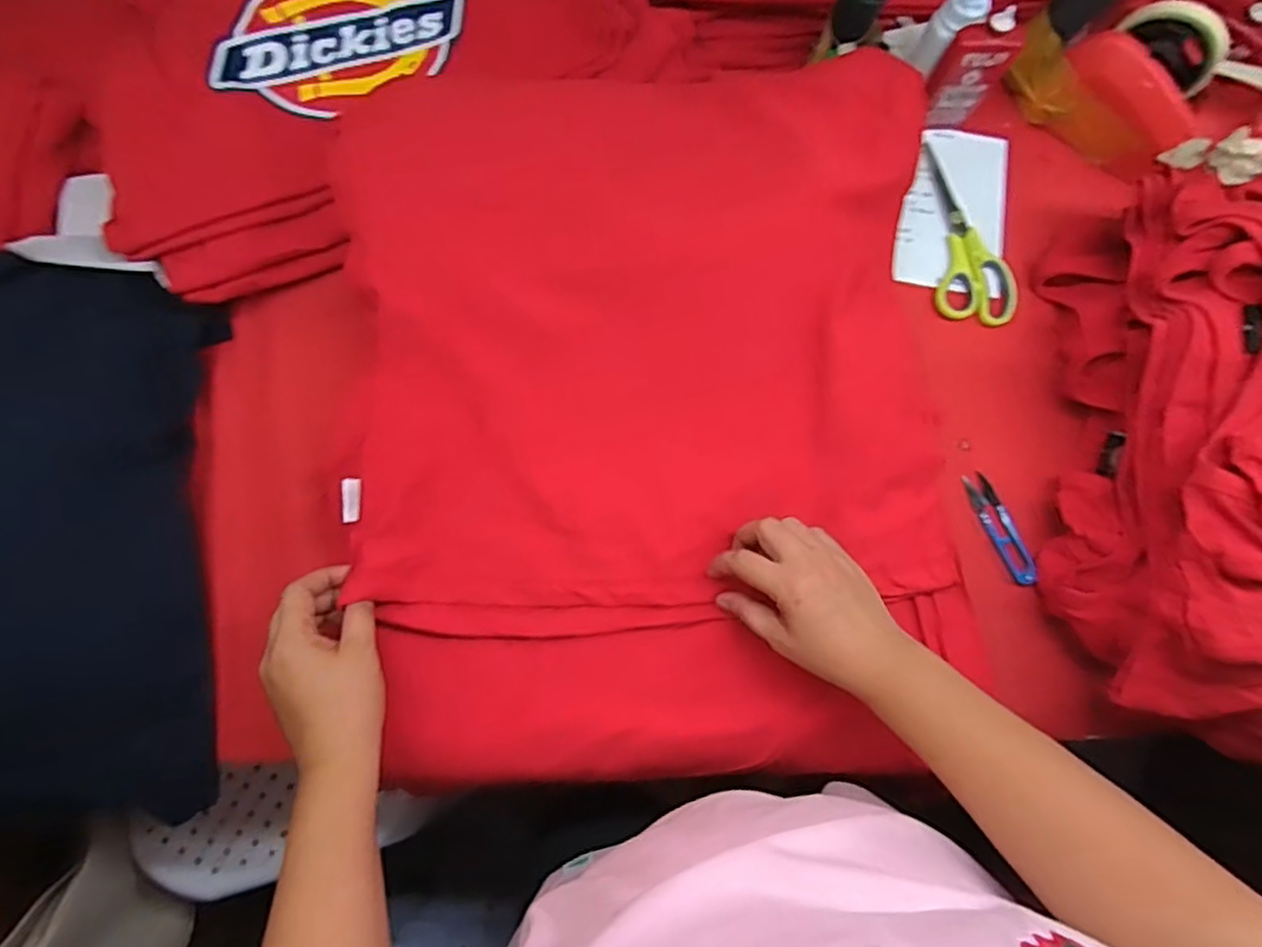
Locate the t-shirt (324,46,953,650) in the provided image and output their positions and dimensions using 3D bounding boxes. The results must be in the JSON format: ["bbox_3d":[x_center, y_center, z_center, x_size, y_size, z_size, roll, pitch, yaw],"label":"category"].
[{"bbox_3d":[0.014,-0.124,0.541,0.474,0.090,0.471,-4,77,-1],"label":"t-shirt"}]

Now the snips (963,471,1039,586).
[{"bbox_3d":[0.329,0.049,0.575,0.025,0.007,0.103,-23,79,-6],"label":"snips"}]

